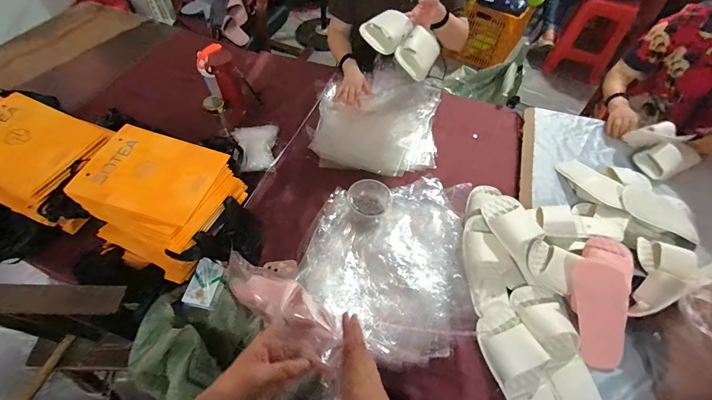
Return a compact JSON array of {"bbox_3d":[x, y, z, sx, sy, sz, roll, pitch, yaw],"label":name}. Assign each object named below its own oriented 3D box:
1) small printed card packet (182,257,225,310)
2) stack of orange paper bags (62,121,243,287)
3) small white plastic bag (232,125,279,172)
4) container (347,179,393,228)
[{"bbox_3d":[-0.349,0.192,0.762,0.063,0.010,0.104,17,65,1],"label":"small printed card packet"},{"bbox_3d":[-0.449,0.000,0.769,0.296,0.156,0.277,17,57,8],"label":"stack of orange paper bags"},{"bbox_3d":[-0.291,-0.163,1.001,0.135,0.059,0.170,-16,58,-13],"label":"small white plastic bag"},{"bbox_3d":[0.031,0.005,0.869,0.109,0.066,0.113,32,60,17],"label":"container"}]

